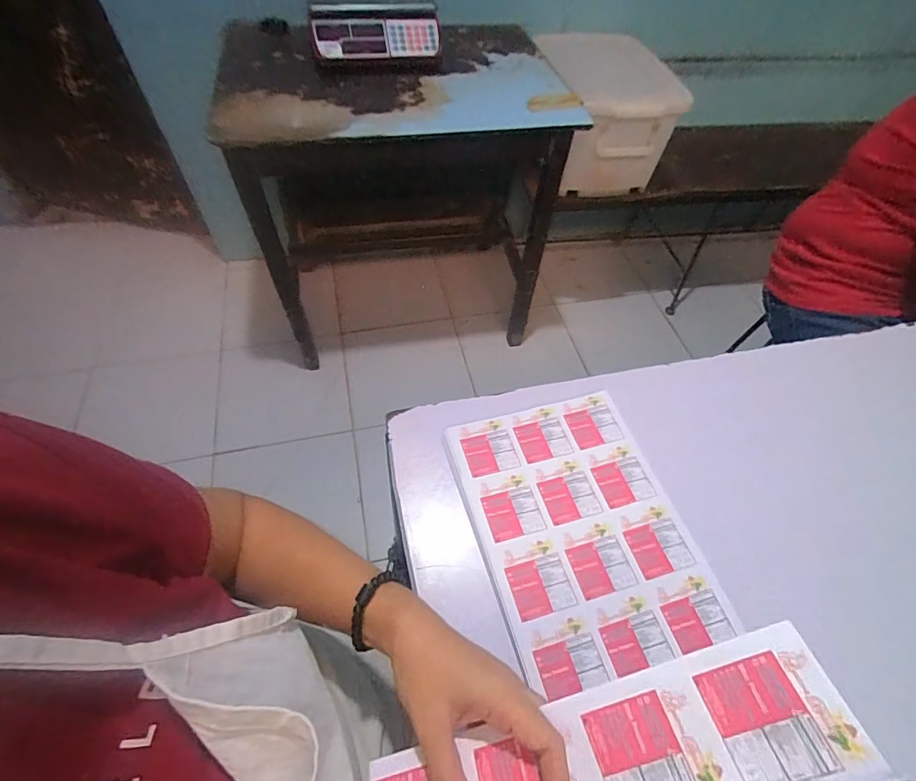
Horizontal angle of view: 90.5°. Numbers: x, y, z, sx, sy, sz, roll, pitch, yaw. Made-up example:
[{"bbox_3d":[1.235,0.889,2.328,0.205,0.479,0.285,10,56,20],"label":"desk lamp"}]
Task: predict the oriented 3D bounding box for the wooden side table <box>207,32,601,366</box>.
[{"bbox_3d":[-0.141,-0.573,1.362,0.866,0.730,0.565,-7,56,-7],"label":"wooden side table"}]

